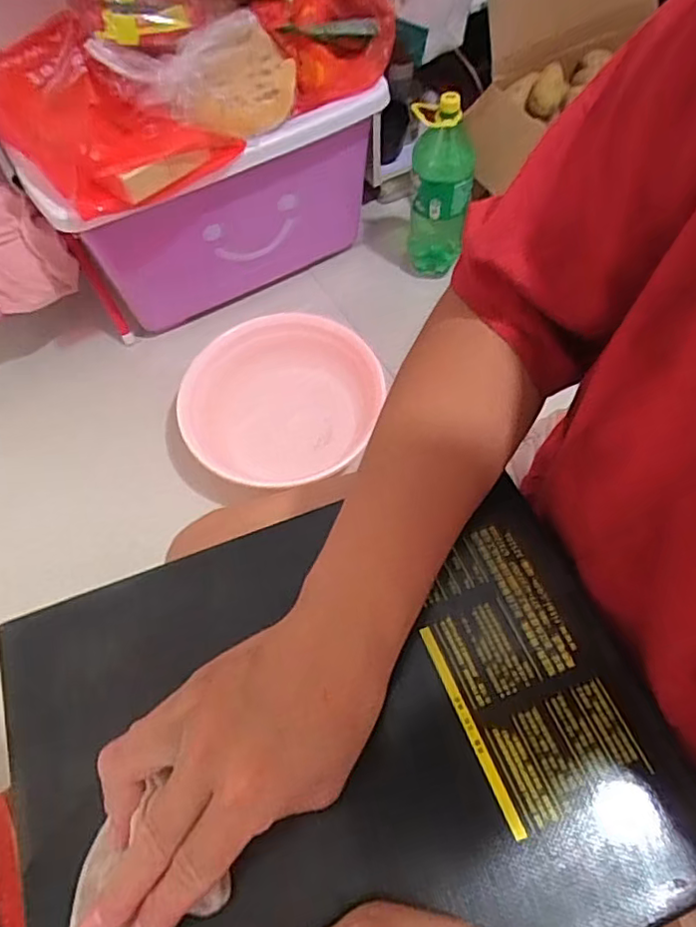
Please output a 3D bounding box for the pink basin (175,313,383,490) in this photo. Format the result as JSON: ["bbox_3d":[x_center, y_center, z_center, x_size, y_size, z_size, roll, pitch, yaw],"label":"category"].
[{"bbox_3d":[-0.108,-0.105,1.000,0.289,0.114,0.314,-1,62,2],"label":"pink basin"}]

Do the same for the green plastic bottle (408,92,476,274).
[{"bbox_3d":[0.161,-0.473,1.053,0.104,0.319,0.111,7,63,7],"label":"green plastic bottle"}]

